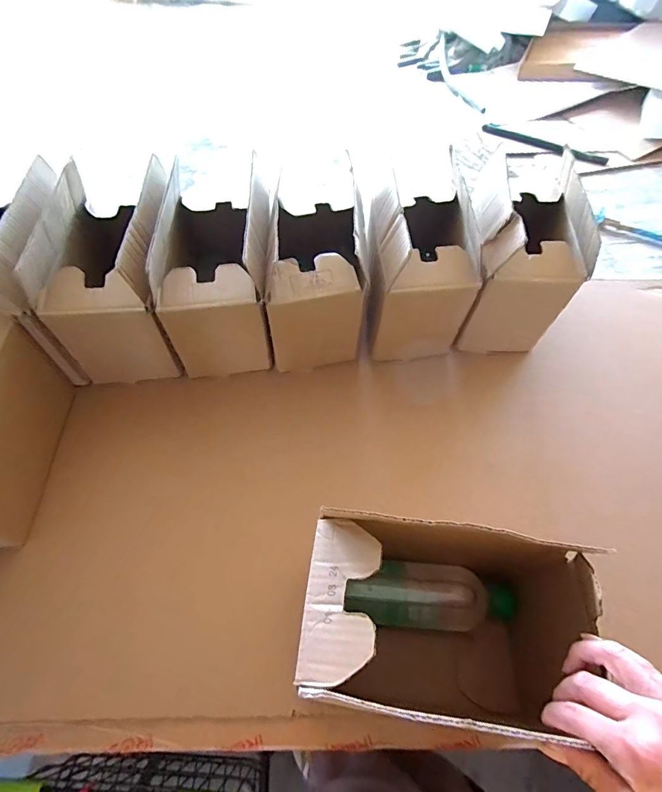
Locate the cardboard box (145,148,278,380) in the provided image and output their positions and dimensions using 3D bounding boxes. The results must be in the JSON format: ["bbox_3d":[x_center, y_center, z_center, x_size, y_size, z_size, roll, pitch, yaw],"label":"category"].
[{"bbox_3d":[-0.165,-0.204,0.601,0.149,0.218,0.281,-1,59,-3],"label":"cardboard box"}]

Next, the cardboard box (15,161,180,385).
[{"bbox_3d":[-0.293,-0.167,0.565,0.159,0.218,0.203,-4,59,-5],"label":"cardboard box"}]

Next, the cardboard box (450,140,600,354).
[{"bbox_3d":[0.281,-0.209,0.608,0.146,0.208,0.209,6,59,1],"label":"cardboard box"}]

